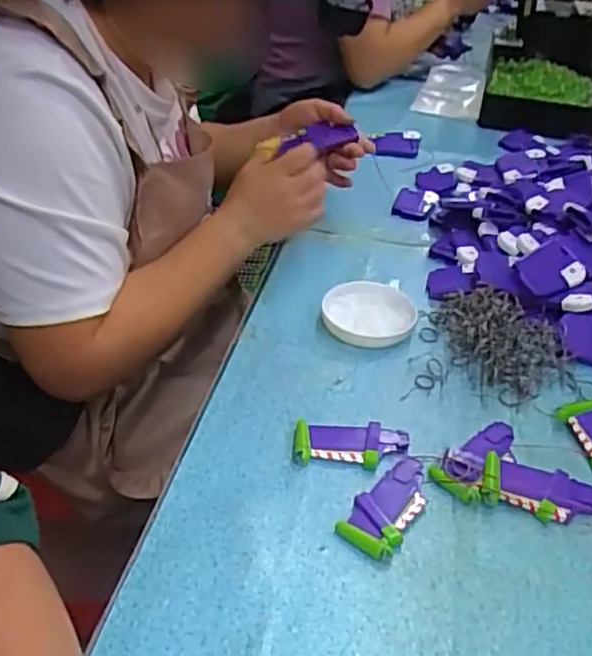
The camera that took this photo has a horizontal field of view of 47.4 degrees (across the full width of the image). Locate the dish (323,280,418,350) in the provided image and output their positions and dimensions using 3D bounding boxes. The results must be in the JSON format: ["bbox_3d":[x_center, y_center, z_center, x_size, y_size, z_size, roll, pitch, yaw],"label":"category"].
[{"bbox_3d":[0.073,-0.017,0.675,0.089,0.020,0.095,2,37,-2],"label":"dish"}]

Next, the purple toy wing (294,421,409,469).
[{"bbox_3d":[0.044,0.092,0.536,0.090,0.010,0.042,4,37,0],"label":"purple toy wing"}]

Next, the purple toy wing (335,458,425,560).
[{"bbox_3d":[0.069,0.127,0.492,0.042,0.013,0.089,24,41,25],"label":"purple toy wing"}]

